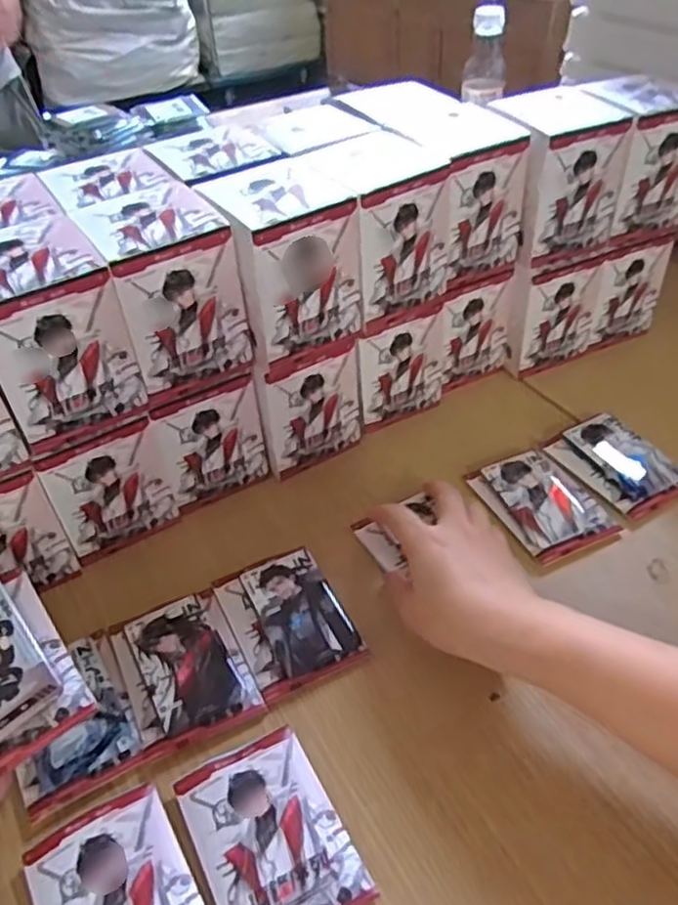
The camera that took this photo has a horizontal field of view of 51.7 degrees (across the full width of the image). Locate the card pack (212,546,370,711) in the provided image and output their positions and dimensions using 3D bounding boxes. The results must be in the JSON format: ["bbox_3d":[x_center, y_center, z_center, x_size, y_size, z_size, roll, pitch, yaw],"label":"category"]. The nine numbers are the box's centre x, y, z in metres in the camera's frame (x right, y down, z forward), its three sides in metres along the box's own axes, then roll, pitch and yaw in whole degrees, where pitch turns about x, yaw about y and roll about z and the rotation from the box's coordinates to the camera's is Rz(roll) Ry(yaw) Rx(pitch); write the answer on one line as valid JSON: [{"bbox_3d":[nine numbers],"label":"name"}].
[{"bbox_3d":[-0.035,0.108,0.468,0.071,0.019,0.099,-21,45,-17],"label":"card pack"}]

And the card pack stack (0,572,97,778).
[{"bbox_3d":[-0.182,0.113,0.367,0.069,0.016,0.097,-33,67,-18],"label":"card pack stack"}]

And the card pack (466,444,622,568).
[{"bbox_3d":[0.155,0.036,0.529,0.073,0.020,0.096,-19,44,-14],"label":"card pack"}]

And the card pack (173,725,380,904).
[{"bbox_3d":[-0.036,0.204,0.371,0.071,0.013,0.102,-23,45,-19],"label":"card pack"}]

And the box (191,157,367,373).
[{"bbox_3d":[-0.041,-0.137,0.501,0.084,0.108,0.090,-23,46,-21],"label":"box"}]

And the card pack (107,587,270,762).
[{"bbox_3d":[-0.099,0.133,0.444,0.073,0.019,0.098,-20,45,-16],"label":"card pack"}]

